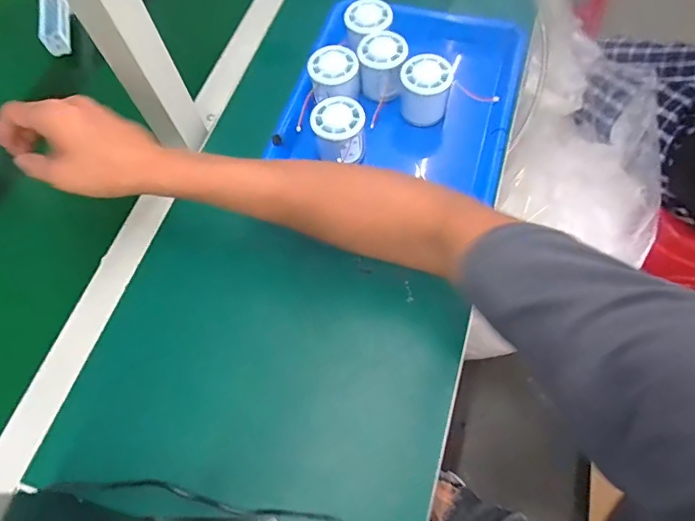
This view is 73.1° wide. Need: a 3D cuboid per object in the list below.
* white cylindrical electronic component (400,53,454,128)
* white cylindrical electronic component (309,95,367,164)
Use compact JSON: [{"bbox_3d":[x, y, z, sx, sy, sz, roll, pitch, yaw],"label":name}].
[{"bbox_3d":[0.089,-0.195,0.539,0.053,0.060,0.053,-2,65,3],"label":"white cylindrical electronic component"},{"bbox_3d":[-0.009,-0.139,0.517,0.055,0.053,0.056,-8,64,1],"label":"white cylindrical electronic component"}]

